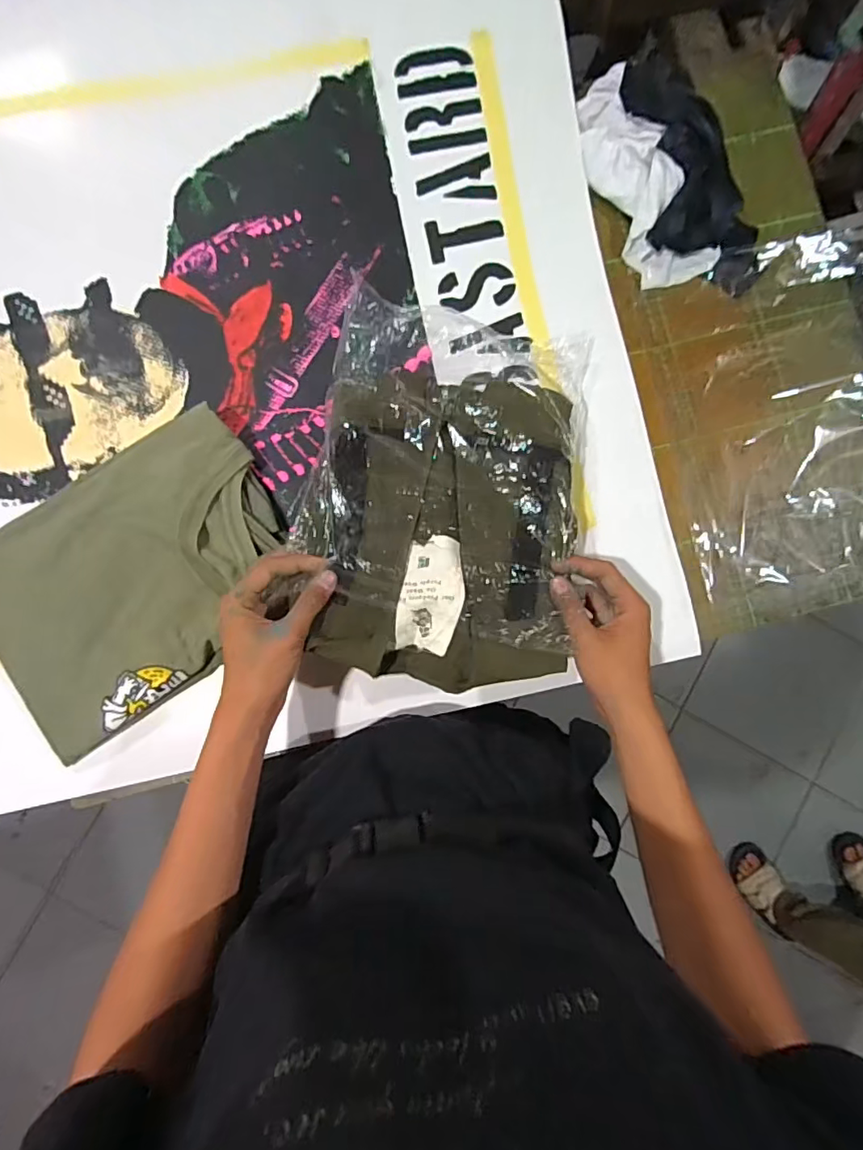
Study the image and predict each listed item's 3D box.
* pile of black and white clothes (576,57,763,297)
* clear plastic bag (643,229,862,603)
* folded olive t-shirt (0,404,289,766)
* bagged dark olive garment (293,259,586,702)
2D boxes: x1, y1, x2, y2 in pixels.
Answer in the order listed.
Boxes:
[{"bbox_3d":[0.243,-0.398,0.538,0.134,0.050,0.248,-26,87,-3],"label":"pile of black and white clothes"},{"bbox_3d":[0.361,-0.159,0.545,0.241,0.028,0.354,-9,87,-4],"label":"clear plastic bag"},{"bbox_3d":[-0.277,0.001,0.510,0.289,0.036,0.217,-36,87,-4],"label":"folded olive t-shirt"},{"bbox_3d":[0.012,-0.086,0.494,0.236,0.036,0.351,9,72,-1],"label":"bagged dark olive garment"}]

